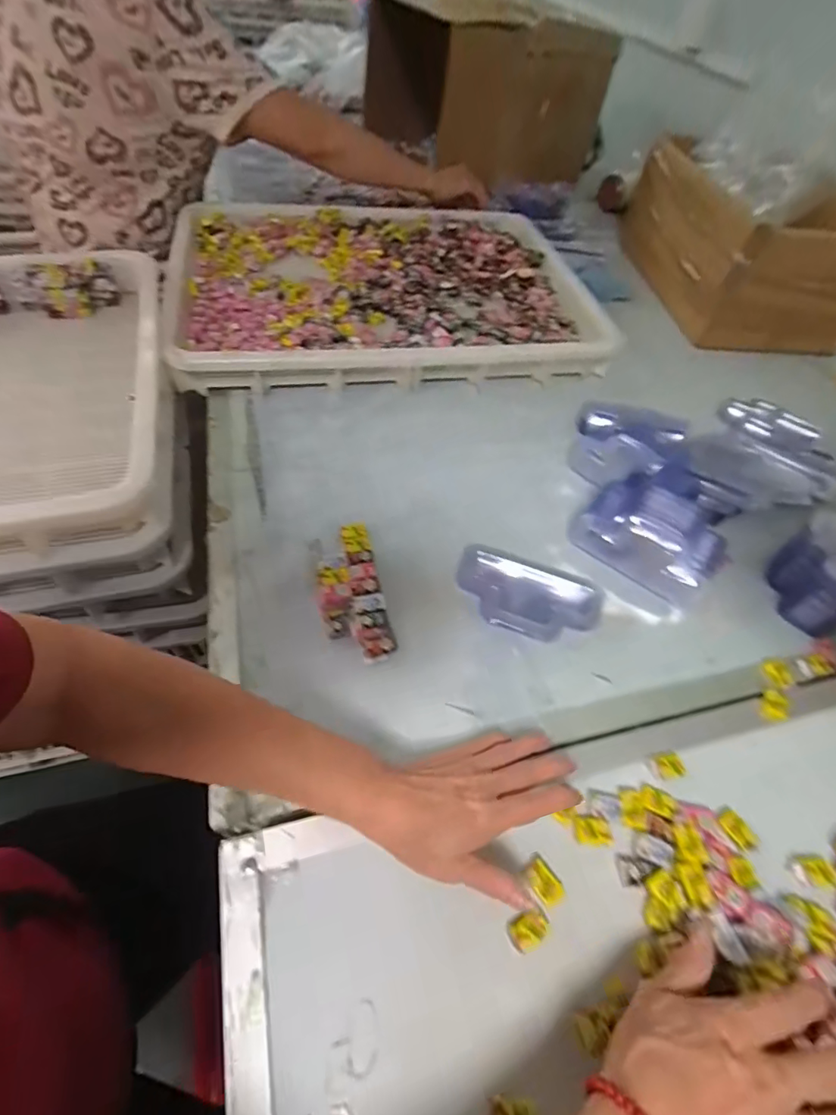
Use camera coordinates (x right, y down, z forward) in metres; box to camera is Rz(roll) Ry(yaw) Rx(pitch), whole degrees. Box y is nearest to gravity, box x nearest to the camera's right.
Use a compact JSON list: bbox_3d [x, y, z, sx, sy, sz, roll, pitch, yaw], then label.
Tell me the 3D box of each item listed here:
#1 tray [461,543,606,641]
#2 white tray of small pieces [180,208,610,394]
[{"bbox_3d":[0.108,0.038,0.492,0.140,0.020,0.080,15,54,7],"label":"tray"},{"bbox_3d":[-0.045,-0.428,0.791,0.651,0.068,0.469,-6,54,-9],"label":"white tray of small pieces"}]

